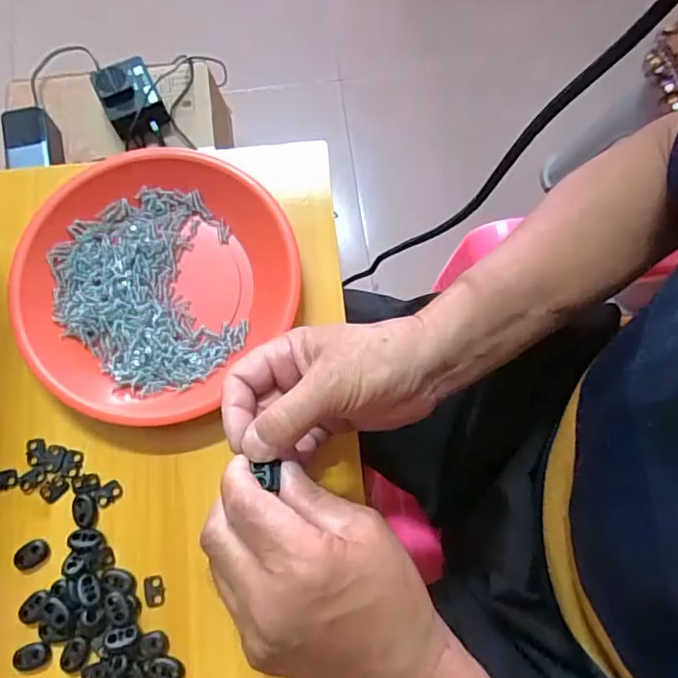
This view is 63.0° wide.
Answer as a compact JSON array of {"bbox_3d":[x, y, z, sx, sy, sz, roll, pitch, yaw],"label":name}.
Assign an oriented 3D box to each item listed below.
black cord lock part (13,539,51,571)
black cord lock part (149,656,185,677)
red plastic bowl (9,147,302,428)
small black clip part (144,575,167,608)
[{"bbox_3d":[-0.200,0.140,0.358,0.023,0.004,0.017,-31,78,-7],"label":"black cord lock part"},{"bbox_3d":[-0.107,0.206,0.344,0.021,0.004,0.015,22,77,6],"label":"black cord lock part"},{"bbox_3d":[-0.134,-0.042,0.392,0.182,0.034,0.188,0,76,0],"label":"red plastic bowl"},{"bbox_3d":[-0.119,0.162,0.356,0.012,0.004,0.019,-14,77,-3],"label":"small black clip part"}]

